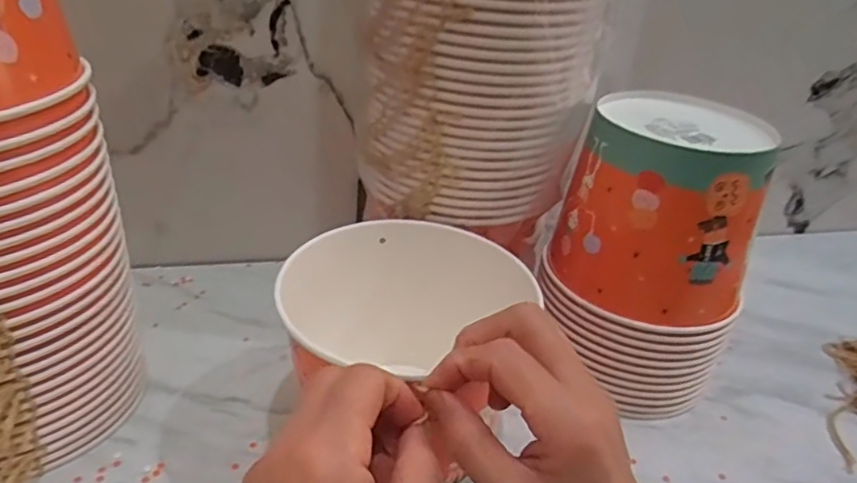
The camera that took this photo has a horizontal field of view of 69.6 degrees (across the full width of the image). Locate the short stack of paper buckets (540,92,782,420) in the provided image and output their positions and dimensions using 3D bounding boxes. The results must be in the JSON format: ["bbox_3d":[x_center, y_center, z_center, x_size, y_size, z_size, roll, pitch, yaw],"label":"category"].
[{"bbox_3d":[0.175,0.010,0.501,0.141,0.220,0.145,14,32,12],"label":"short stack of paper buckets"}]

